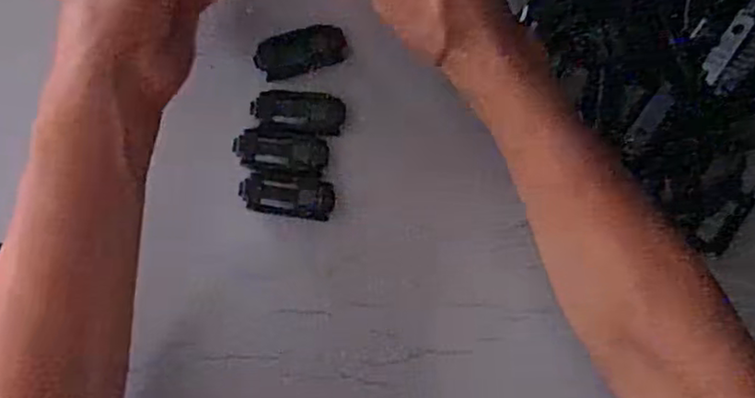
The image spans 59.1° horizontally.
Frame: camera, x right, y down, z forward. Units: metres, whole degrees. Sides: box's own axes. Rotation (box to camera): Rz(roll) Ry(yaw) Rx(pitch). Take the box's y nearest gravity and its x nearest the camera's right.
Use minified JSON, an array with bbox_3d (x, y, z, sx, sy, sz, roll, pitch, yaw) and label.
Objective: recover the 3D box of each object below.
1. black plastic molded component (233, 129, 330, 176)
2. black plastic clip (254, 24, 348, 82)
[{"bbox_3d":[-0.052,-0.025,0.365,0.050,0.005,0.023,5,83,-8],"label":"black plastic molded component"},{"bbox_3d":[-0.042,-0.082,0.372,0.050,0.005,0.023,-17,86,-10],"label":"black plastic clip"}]

